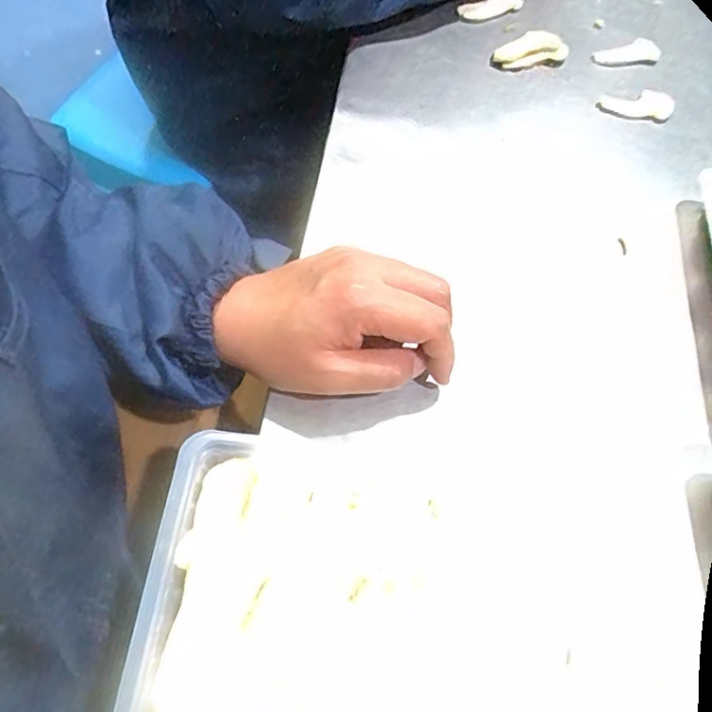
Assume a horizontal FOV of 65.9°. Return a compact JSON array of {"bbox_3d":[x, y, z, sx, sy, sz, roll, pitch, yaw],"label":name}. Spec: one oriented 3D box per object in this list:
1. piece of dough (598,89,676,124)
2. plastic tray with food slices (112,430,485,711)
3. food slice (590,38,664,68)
[{"bbox_3d":[0.244,-0.219,0.483,0.066,0.010,0.036,7,62,-3],"label":"piece of dough"},{"bbox_3d":[-0.026,0.146,0.245,0.156,0.031,0.213,9,62,-2],"label":"plastic tray with food slices"},{"bbox_3d":[0.255,-0.282,0.516,0.068,0.013,0.025,-14,65,-13],"label":"food slice"}]

